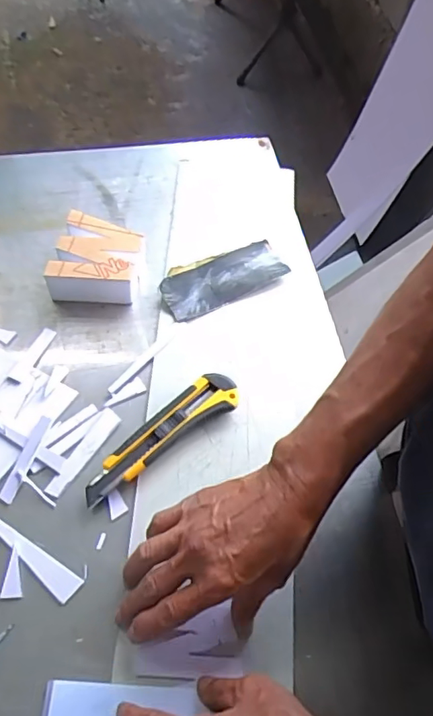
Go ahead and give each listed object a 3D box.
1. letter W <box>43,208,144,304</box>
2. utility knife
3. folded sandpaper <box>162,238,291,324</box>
[{"bbox_3d":[-0.120,-0.095,0.544,0.082,0.046,0.082,15,63,4],"label":"letter W"},{"bbox_3d":[-0.051,0.069,0.479,0.159,0.021,0.038,-33,70,-18],"label":"utility knife"},{"bbox_3d":[0.006,-0.087,0.567,0.135,0.016,0.056,-26,68,-15],"label":"folded sandpaper"}]

